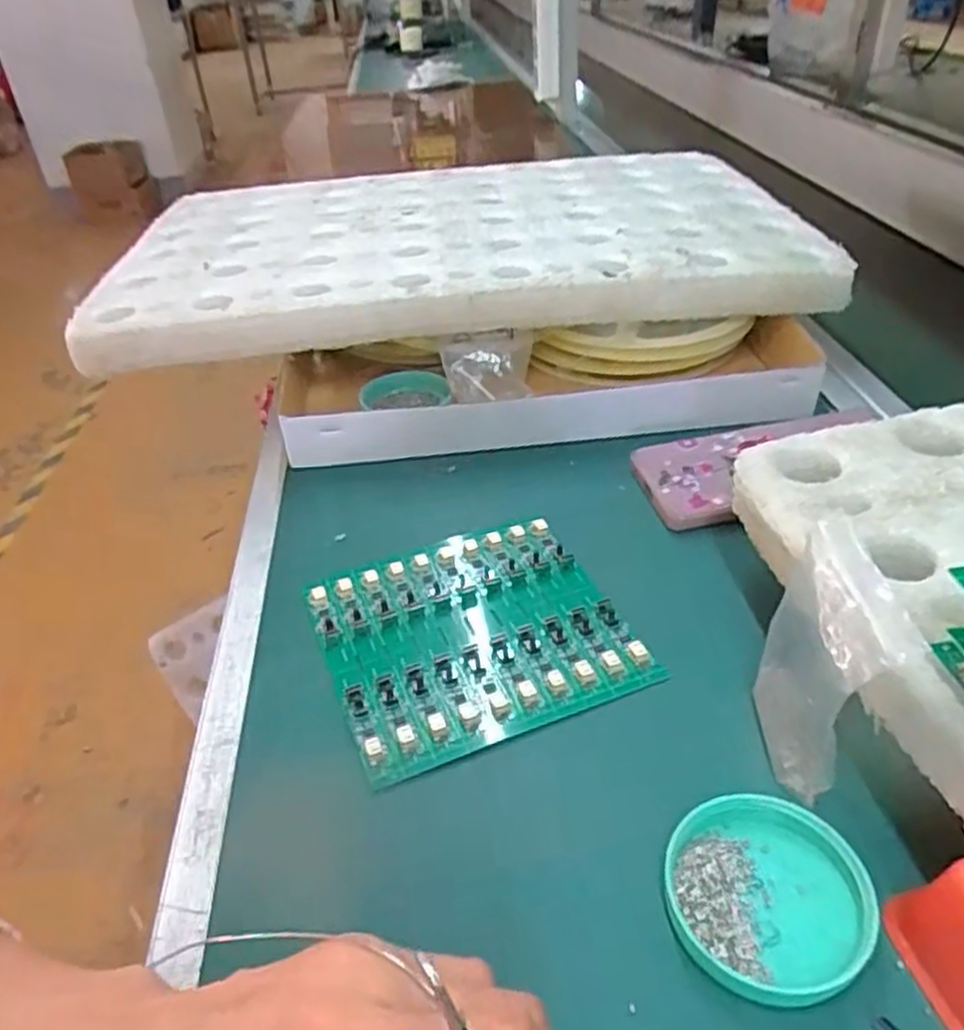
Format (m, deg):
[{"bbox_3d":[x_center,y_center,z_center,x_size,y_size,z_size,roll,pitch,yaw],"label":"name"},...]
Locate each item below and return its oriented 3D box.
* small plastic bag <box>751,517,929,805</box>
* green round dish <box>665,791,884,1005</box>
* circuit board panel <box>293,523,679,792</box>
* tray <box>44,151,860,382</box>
[{"bbox_3d":[0.127,0.054,0.292,0.028,0.086,0.062,-5,37,-1],"label":"small plastic bag"},{"bbox_3d":[0.097,0.128,0.265,0.066,0.010,0.064,-3,37,2],"label":"green round dish"},{"bbox_3d":[-0.006,0.056,0.377,0.136,0.007,0.128,-16,39,-15],"label":"circuit board panel"},{"bbox_3d":[-0.027,-0.241,0.666,0.545,0.035,0.347,-6,37,1],"label":"tray"}]

